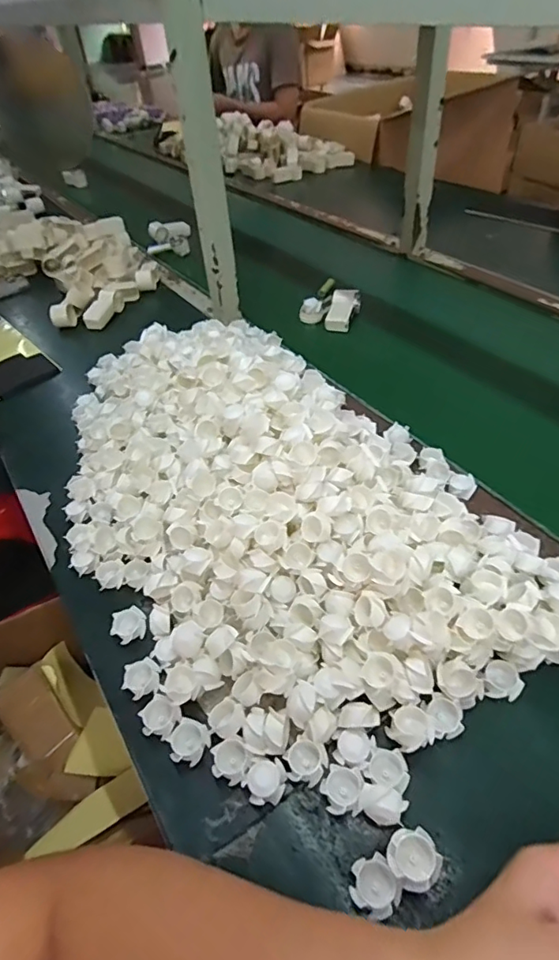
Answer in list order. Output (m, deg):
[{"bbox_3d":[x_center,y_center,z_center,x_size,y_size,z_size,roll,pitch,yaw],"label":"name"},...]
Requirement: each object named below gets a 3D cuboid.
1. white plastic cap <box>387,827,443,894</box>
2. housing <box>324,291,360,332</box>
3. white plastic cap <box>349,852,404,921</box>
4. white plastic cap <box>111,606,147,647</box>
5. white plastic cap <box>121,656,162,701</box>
[{"bbox_3d":[0.088,0.251,0.336,0.031,0.027,0.032,-3,45,3],"label":"white plastic cap"},{"bbox_3d":[0.107,-0.290,0.862,0.044,0.021,0.087,13,67,19],"label":"housing"},{"bbox_3d":[0.062,0.265,0.332,0.029,0.014,0.032,-26,48,-19],"label":"white plastic cap"},{"bbox_3d":[-0.142,0.137,0.479,0.032,0.015,0.029,-18,46,-11],"label":"white plastic cap"},{"bbox_3d":[-0.120,0.171,0.440,0.031,0.013,0.031,-3,45,3],"label":"white plastic cap"}]

